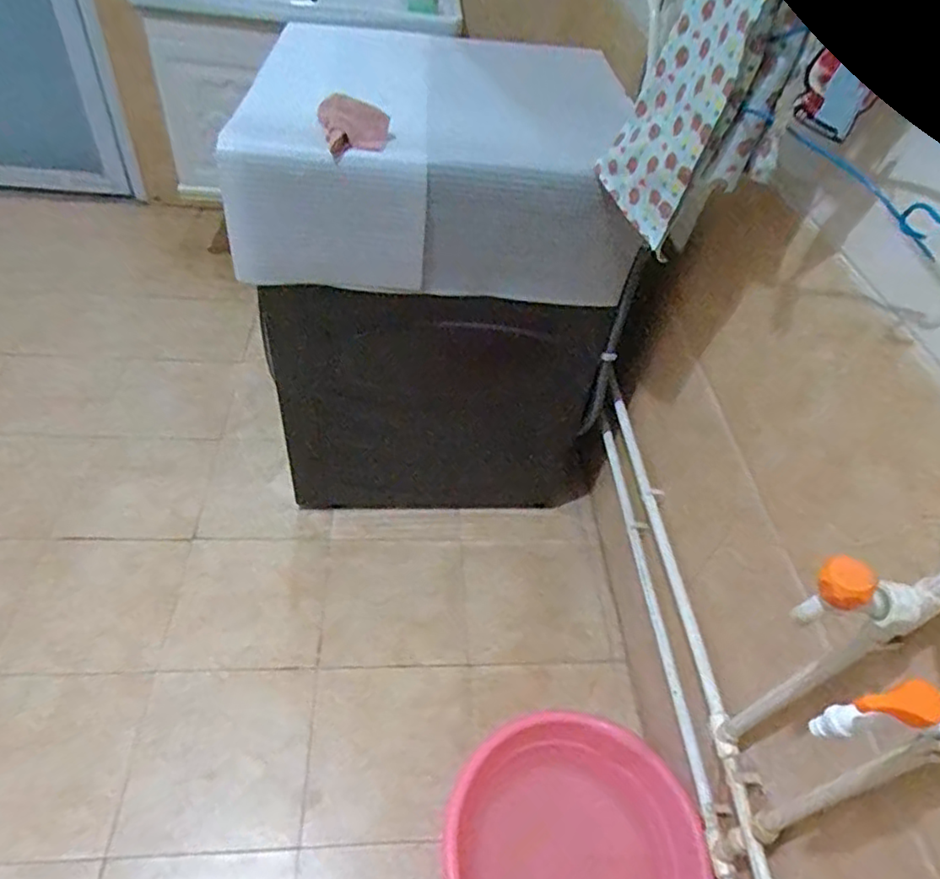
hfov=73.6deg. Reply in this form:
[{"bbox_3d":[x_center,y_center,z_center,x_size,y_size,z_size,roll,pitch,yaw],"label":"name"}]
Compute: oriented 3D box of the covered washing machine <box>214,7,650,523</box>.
[{"bbox_3d":[-0.075,-0.287,1.289,0.627,0.814,0.455,-1,47,-9],"label":"covered washing machine"}]

